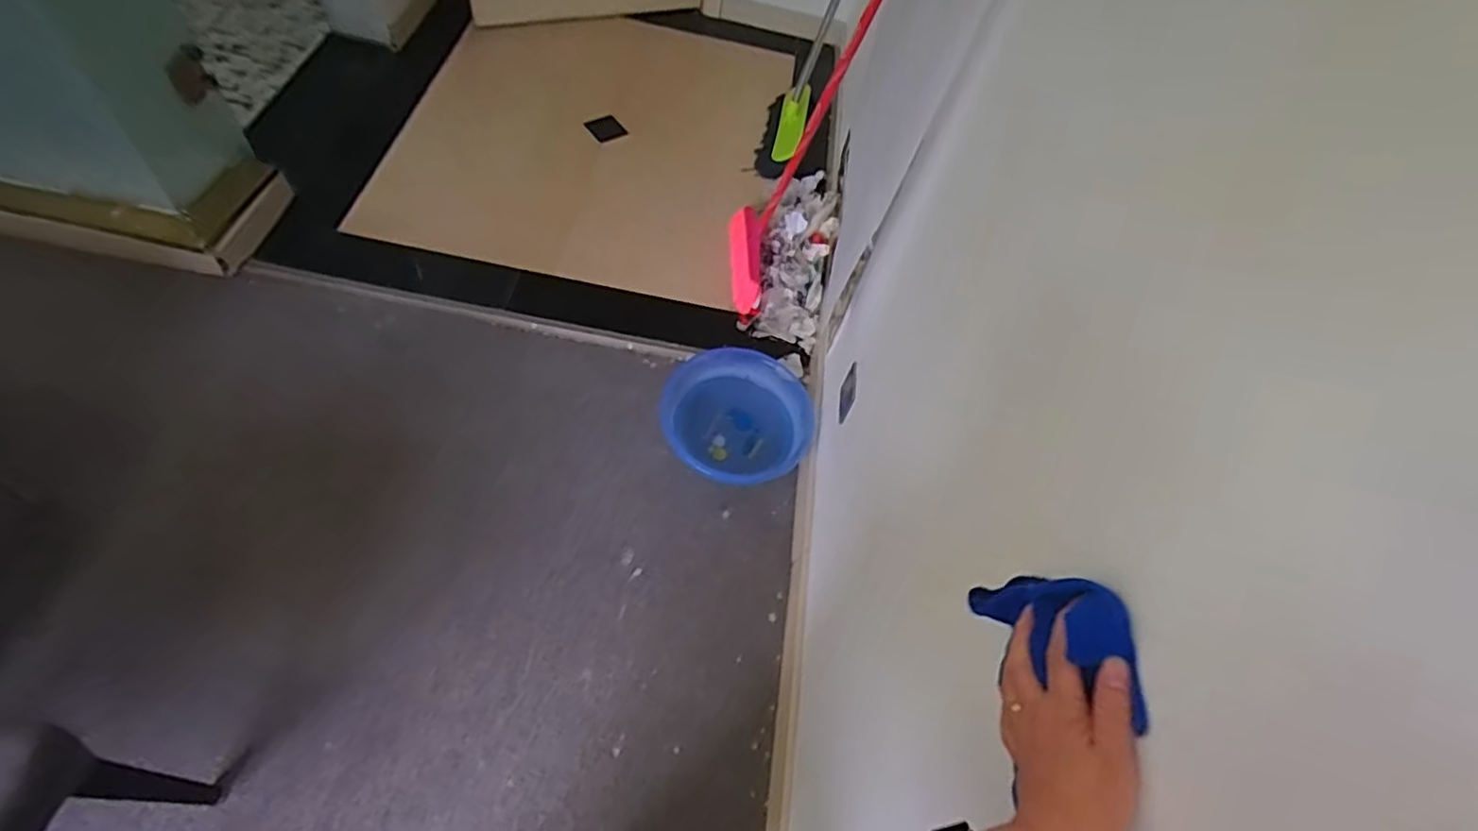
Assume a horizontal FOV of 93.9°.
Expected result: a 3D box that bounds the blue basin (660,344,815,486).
[{"bbox_3d":[0.005,-0.008,1.503,0.311,0.118,0.267,23,58,6],"label":"blue basin"}]

